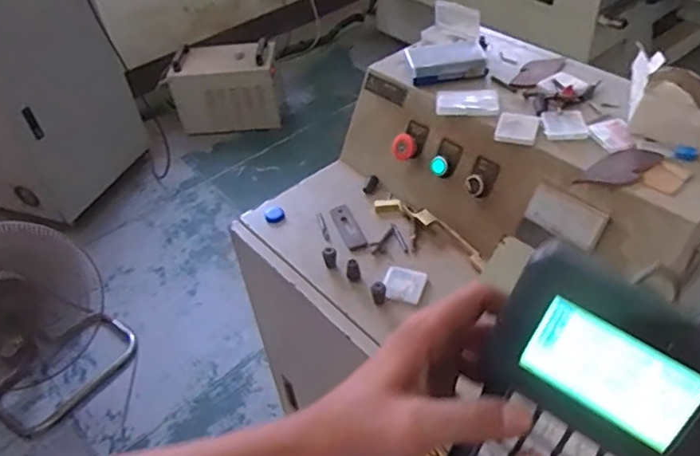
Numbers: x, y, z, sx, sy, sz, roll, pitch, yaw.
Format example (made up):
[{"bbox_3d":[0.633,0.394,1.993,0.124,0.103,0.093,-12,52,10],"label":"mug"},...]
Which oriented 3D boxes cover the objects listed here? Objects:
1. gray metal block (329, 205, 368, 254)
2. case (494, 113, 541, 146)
[{"bbox_3d":[0.000,0.002,0.898,0.033,0.015,0.108,-17,44,-11],"label":"gray metal block"},{"bbox_3d":[0.227,-0.134,0.788,0.053,0.012,0.055,13,47,19],"label":"case"}]

